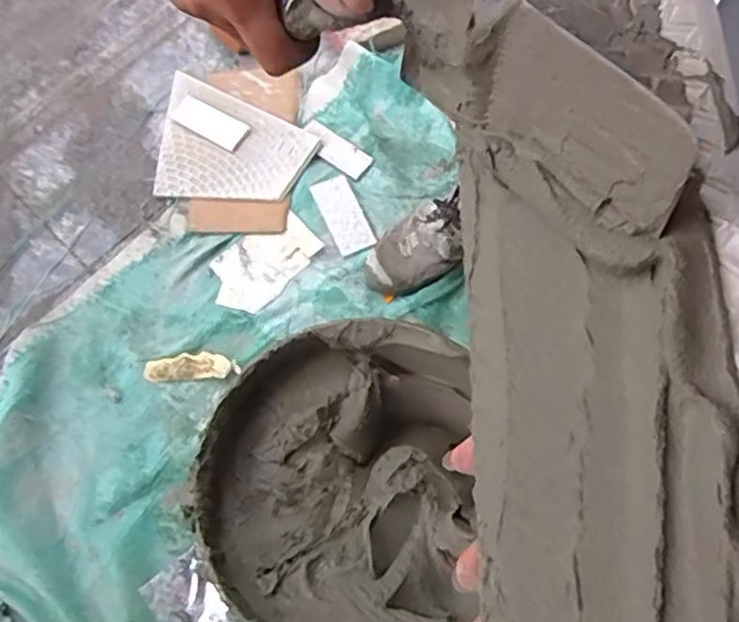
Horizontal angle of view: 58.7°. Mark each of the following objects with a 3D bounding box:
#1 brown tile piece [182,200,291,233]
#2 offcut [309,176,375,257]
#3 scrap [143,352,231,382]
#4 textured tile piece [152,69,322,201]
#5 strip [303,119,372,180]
[{"bbox_3d":[-0.219,-0.157,1.079,0.165,0.008,0.058,0,70,2],"label":"brown tile piece"},{"bbox_3d":[-0.044,-0.160,1.097,0.063,0.006,0.140,-24,71,-7],"label":"offcut"},{"bbox_3d":[-0.273,0.085,0.985,0.127,0.018,0.042,-5,70,0],"label":"scrap"},{"bbox_3d":[-0.226,-0.298,1.129,0.256,0.014,0.242,2,70,3],"label":"textured tile piece"},{"bbox_3d":[-0.061,-0.283,1.143,0.133,0.007,0.053,34,75,13],"label":"strip"}]

